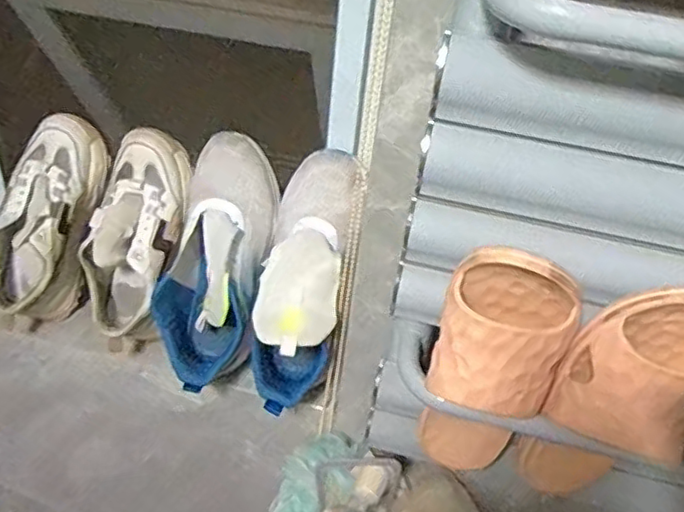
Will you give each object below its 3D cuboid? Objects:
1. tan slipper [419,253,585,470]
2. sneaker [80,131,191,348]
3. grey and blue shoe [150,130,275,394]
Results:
[{"bbox_3d":[0.115,0.105,0.519,0.094,0.244,0.077,24,41,20],"label":"tan slipper"},{"bbox_3d":[-0.246,-0.016,0.762,0.097,0.264,0.099,16,8,11],"label":"sneaker"},{"bbox_3d":[-0.147,0.004,0.759,0.112,0.290,0.097,11,-3,3],"label":"grey and blue shoe"}]

